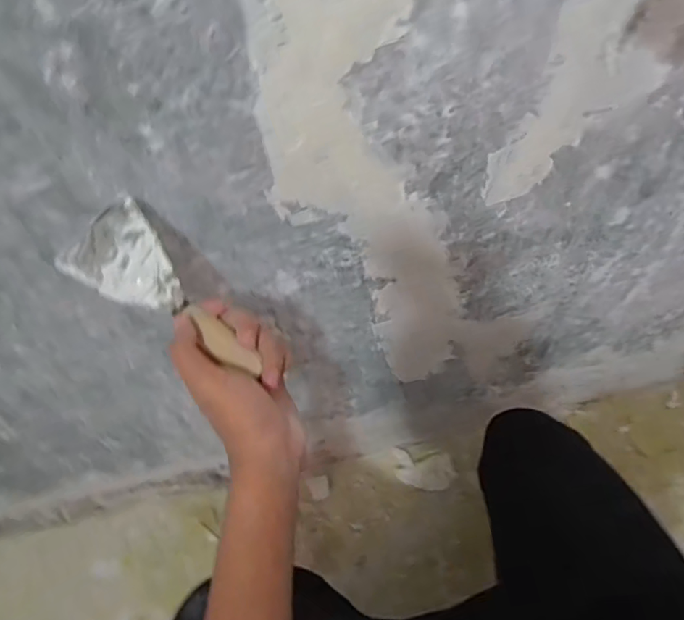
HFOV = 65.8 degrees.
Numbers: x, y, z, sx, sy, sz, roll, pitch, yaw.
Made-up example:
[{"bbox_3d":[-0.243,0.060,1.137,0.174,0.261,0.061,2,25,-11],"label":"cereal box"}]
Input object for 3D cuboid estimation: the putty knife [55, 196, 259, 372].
[{"bbox_3d":[-0.128,-0.010,0.396,0.164,0.023,0.064,40,64,1],"label":"putty knife"}]

